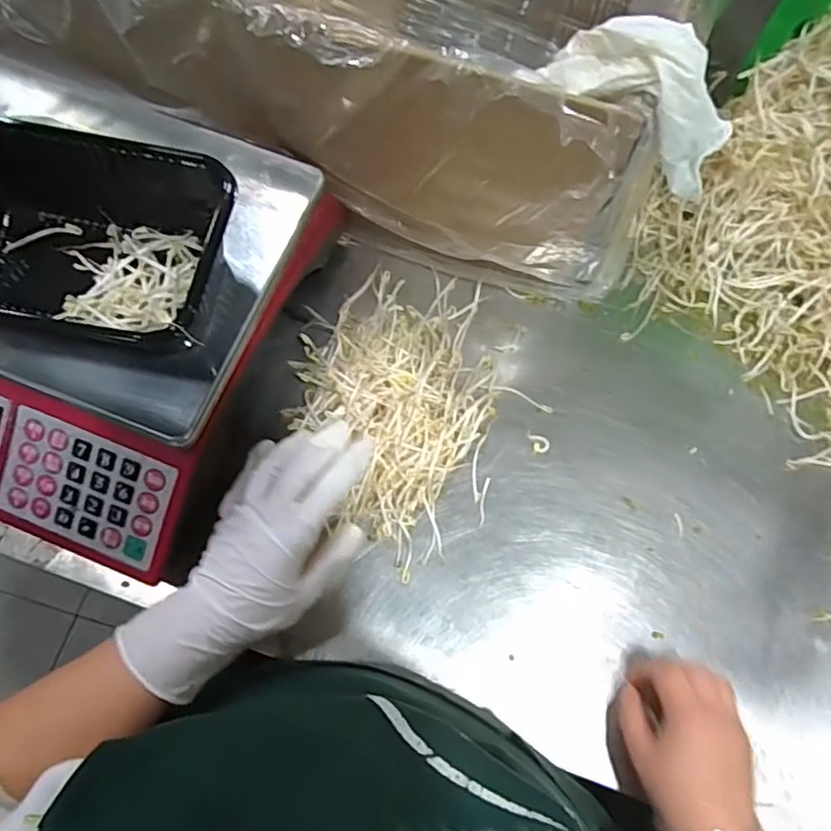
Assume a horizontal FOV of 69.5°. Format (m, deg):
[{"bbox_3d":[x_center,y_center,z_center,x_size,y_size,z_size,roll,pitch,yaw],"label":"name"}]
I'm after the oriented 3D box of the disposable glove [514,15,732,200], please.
[{"bbox_3d":[0.128,-0.188,0.353,0.125,0.065,0.056,27,73,7],"label":"disposable glove"}]

